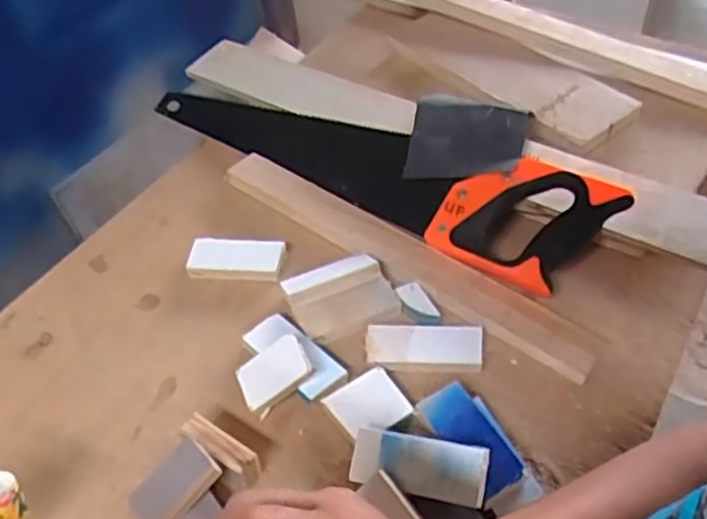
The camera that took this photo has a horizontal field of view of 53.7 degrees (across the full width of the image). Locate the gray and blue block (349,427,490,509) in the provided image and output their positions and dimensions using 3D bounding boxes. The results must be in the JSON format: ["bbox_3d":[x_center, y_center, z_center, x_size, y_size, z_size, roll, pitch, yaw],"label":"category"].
[{"bbox_3d":[0.044,0.141,0.482,0.096,0.008,0.039,3,73,29],"label":"gray and blue block"}]

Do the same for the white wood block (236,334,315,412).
[{"bbox_3d":[-0.062,0.089,0.548,0.058,0.012,0.041,-35,55,3],"label":"white wood block"}]

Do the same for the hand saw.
[{"bbox_3d":[-0.004,-0.094,0.710,0.515,0.032,0.108,21,74,27],"label":"hand saw"}]

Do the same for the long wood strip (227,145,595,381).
[{"bbox_3d":[0.036,-0.006,0.643,0.388,0.025,0.050,28,53,24],"label":"long wood strip"}]

